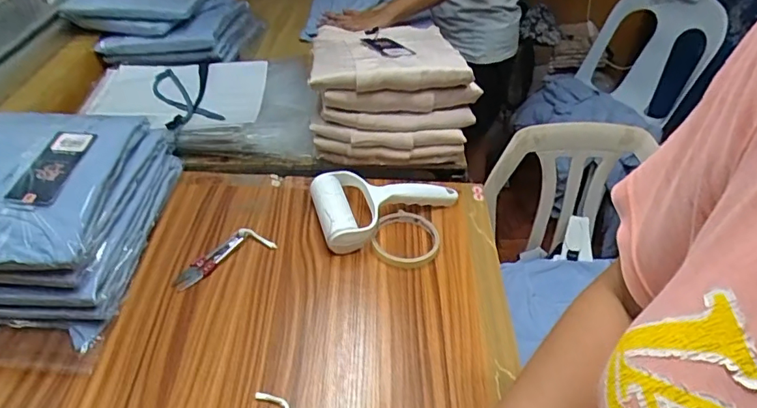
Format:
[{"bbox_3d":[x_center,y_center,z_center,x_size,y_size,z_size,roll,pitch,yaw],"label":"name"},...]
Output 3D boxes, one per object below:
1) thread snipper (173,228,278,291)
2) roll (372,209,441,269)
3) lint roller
[{"bbox_3d":[-0.187,0.060,0.606,0.121,0.011,0.038,-26,48,-28],"label":"thread snipper"},{"bbox_3d":[0.036,0.043,0.636,0.081,0.018,0.085,1,41,-1],"label":"roll"},{"bbox_3d":[0.013,-0.003,0.666,0.188,0.048,0.115,-10,42,-14],"label":"lint roller"}]

